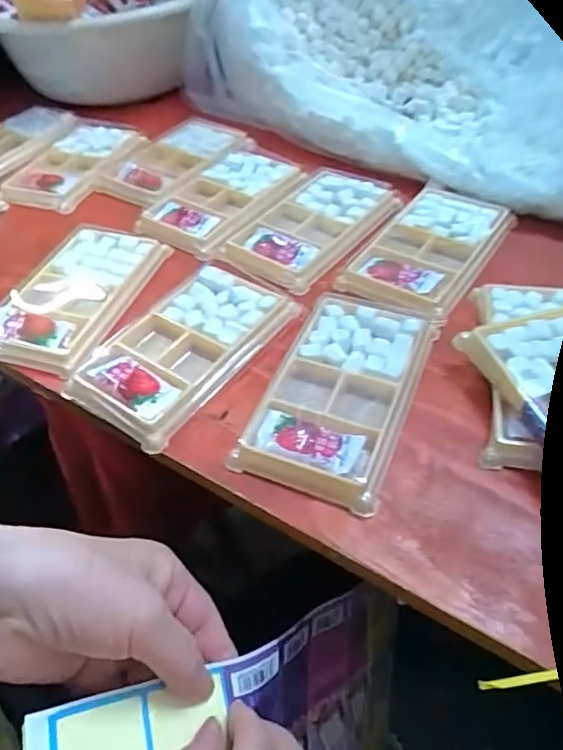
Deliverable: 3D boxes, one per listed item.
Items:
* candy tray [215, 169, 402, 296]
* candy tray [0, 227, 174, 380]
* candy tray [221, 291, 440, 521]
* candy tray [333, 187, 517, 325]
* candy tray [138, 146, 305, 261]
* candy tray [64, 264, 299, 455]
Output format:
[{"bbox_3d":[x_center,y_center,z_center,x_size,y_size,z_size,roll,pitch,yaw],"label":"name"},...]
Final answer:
[{"bbox_3d":[0.024,-0.116,0.428,0.086,0.011,0.137,30,58,26],"label":"candy tray"},{"bbox_3d":[-0.144,-0.060,0.389,0.091,0.013,0.135,13,52,15],"label":"candy tray"},{"bbox_3d":[0.035,0.006,0.318,0.077,0.012,0.136,17,53,18],"label":"candy tray"},{"bbox_3d":[0.105,-0.089,0.398,0.075,0.013,0.141,28,57,25],"label":"candy tray"},{"bbox_3d":[-0.048,-0.147,0.464,0.084,0.014,0.136,29,58,26],"label":"candy tray"},{"bbox_3d":[-0.061,-0.020,0.347,0.081,0.010,0.132,25,56,24],"label":"candy tray"}]

